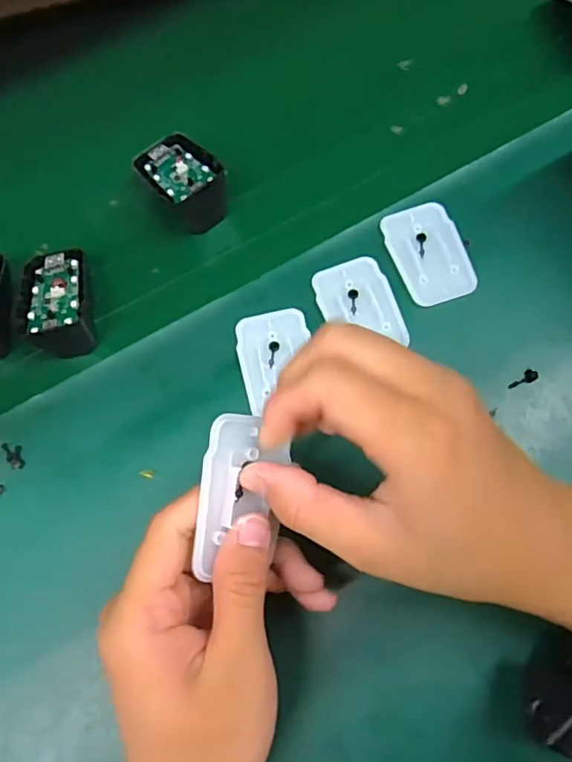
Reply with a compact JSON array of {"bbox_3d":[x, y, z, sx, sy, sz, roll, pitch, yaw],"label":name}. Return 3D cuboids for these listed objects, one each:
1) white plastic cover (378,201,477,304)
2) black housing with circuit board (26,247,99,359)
[{"bbox_3d":[0.092,-0.083,0.358,0.044,0.004,0.070,-17,71,-4],"label":"white plastic cover"},{"bbox_3d":[-0.148,-0.054,0.362,0.037,0.032,0.063,-10,73,1],"label":"black housing with circuit board"}]

